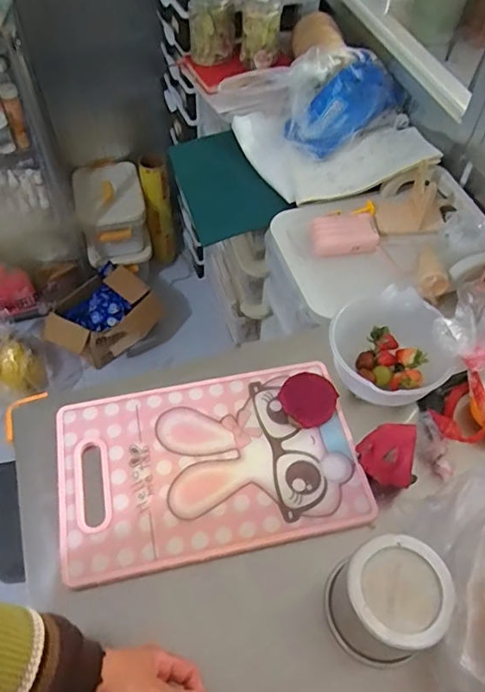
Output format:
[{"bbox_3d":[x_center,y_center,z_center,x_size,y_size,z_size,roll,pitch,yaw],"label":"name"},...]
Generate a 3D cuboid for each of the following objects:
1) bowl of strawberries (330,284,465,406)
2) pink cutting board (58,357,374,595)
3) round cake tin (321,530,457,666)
[{"bbox_3d":[0.186,0.002,0.696,0.141,0.082,0.156,-4,56,-4],"label":"bowl of strawberries"},{"bbox_3d":[-0.041,0.142,0.653,0.354,0.010,0.222,-10,56,-8],"label":"pink cutting board"},{"bbox_3d":[0.146,0.259,0.543,0.101,0.120,0.101,0,55,-1],"label":"round cake tin"}]

